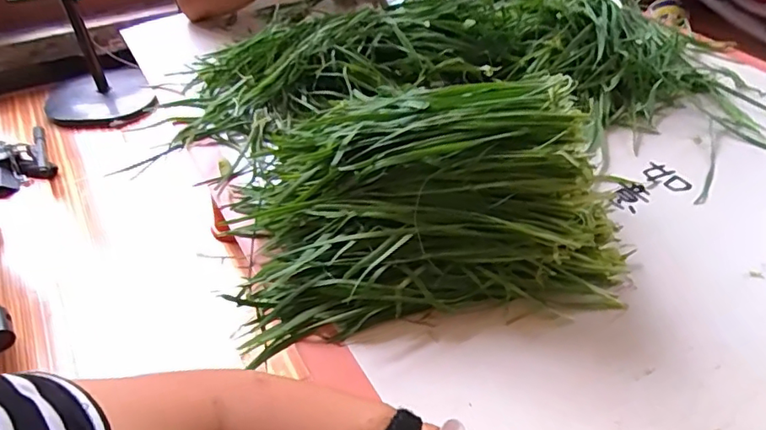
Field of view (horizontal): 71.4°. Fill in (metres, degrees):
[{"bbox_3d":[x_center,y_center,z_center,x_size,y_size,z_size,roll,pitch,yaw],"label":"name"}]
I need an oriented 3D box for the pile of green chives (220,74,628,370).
[{"bbox_3d":[0.027,-0.035,0.476,0.320,0.127,0.250,-9,43,-10],"label":"pile of green chives"}]

